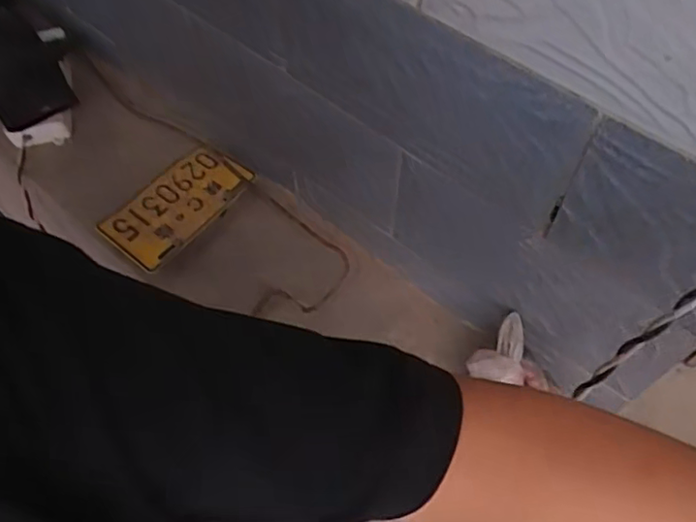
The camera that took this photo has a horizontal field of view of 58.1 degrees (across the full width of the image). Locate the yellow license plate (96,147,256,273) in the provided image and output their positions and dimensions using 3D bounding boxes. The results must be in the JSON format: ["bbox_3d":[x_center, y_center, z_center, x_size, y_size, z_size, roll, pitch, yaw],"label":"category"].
[{"bbox_3d":[-0.208,-0.071,0.763,0.173,0.014,0.097,-43,70,-11],"label":"yellow license plate"}]

